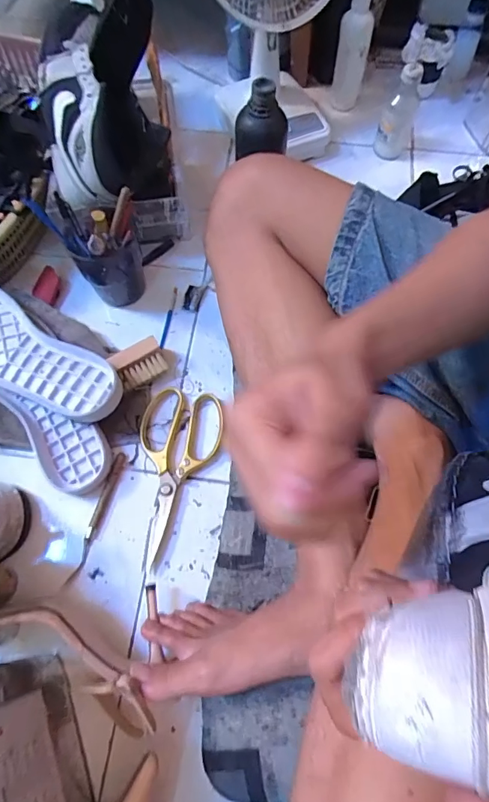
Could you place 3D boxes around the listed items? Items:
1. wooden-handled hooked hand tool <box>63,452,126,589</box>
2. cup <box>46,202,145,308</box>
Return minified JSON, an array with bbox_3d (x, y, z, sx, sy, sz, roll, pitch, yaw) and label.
[{"bbox_3d":[-0.161,0.126,0.473,0.010,0.006,0.146,14,66,6],"label":"wooden-handled hooked hand tool"},{"bbox_3d":[-0.177,-0.189,0.549,0.080,0.121,0.103,-27,69,-12],"label":"cup"}]

